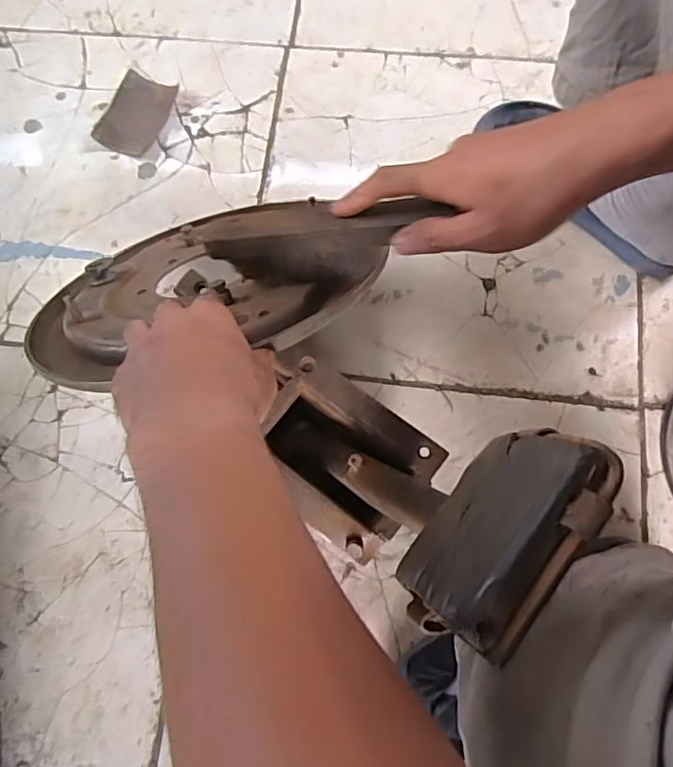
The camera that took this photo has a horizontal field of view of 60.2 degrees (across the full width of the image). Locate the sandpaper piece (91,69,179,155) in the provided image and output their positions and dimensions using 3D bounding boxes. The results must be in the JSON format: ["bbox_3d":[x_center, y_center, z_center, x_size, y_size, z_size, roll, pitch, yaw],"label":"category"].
[{"bbox_3d":[-0.228,-0.309,0.665,0.069,0.010,0.099,22,77,6],"label":"sandpaper piece"}]

